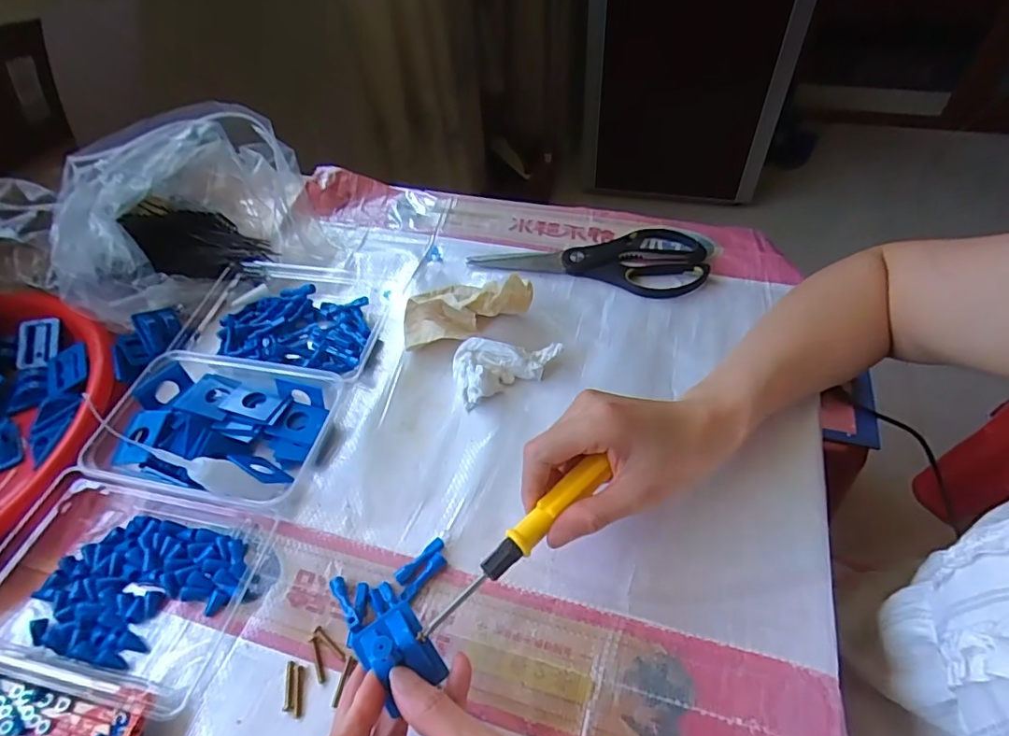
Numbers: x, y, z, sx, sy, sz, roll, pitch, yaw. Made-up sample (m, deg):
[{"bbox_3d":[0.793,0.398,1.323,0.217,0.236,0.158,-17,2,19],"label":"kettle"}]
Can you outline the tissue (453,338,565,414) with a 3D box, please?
[{"bbox_3d":[-0.001,-0.008,0.440,0.084,0.026,0.051,-21,53,-13],"label":"tissue"}]

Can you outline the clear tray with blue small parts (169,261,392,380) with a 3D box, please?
[{"bbox_3d":[-0.200,-0.052,0.488,0.179,0.033,0.116,4,52,8],"label":"clear tray with blue small parts"}]

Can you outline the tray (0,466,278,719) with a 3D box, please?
[{"bbox_3d":[-0.252,0.132,0.345,0.169,0.029,0.122,8,52,10],"label":"tray"}]

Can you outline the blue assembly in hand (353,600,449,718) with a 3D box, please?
[{"bbox_3d":[-0.054,0.144,0.275,0.033,0.014,0.043,-35,57,-22],"label":"blue assembly in hand"}]

